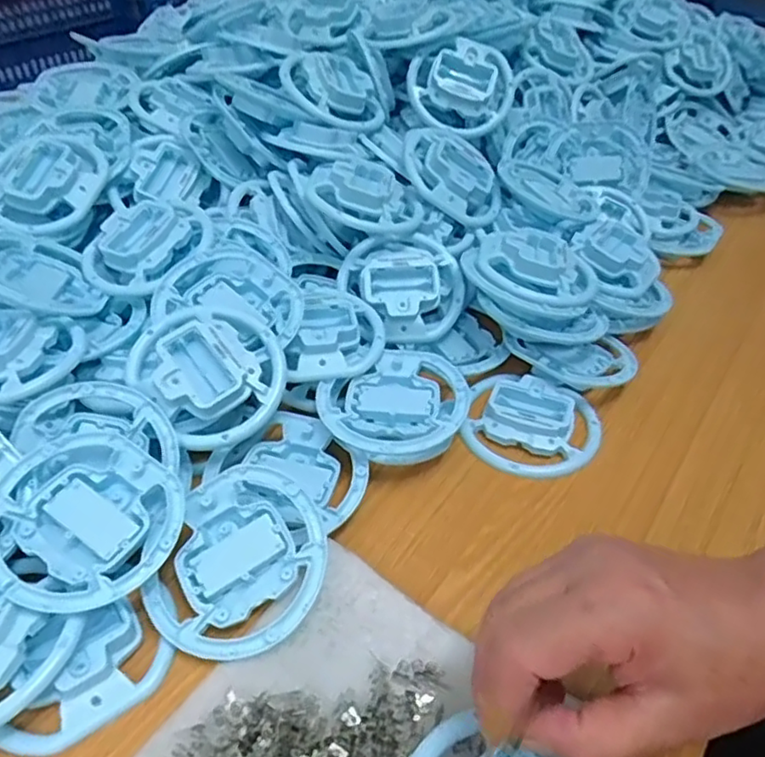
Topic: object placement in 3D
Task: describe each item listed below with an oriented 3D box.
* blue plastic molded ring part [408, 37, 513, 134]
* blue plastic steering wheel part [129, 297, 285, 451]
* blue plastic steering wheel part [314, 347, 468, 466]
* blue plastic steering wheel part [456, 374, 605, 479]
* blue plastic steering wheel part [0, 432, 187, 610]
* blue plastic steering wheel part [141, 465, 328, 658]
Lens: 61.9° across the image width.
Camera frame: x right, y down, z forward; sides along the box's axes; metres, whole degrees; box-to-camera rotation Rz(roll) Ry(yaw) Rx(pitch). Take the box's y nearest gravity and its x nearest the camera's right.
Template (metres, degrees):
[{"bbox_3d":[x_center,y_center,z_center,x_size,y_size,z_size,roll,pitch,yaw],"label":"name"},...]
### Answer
[{"bbox_3d":[0.079,-0.289,0.638,0.104,0.092,0.041,2,4,-6],"label":"blue plastic molded ring part"},{"bbox_3d":[-0.116,-0.007,0.436,0.095,0.044,0.104,-36,87,-20],"label":"blue plastic steering wheel part"},{"bbox_3d":[0.013,0.018,0.457,0.097,0.014,0.108,29,49,29],"label":"blue plastic steering wheel part"},{"bbox_3d":[0.110,0.034,0.474,0.096,0.022,0.087,10,42,13],"label":"blue plastic steering wheel part"},{"bbox_3d":[-0.172,0.082,0.371,0.104,0.025,0.104,5,53,-7],"label":"blue plastic steering wheel part"},{"bbox_3d":[-0.078,0.105,0.368,0.099,0.021,0.099,-4,65,8],"label":"blue plastic steering wheel part"}]

